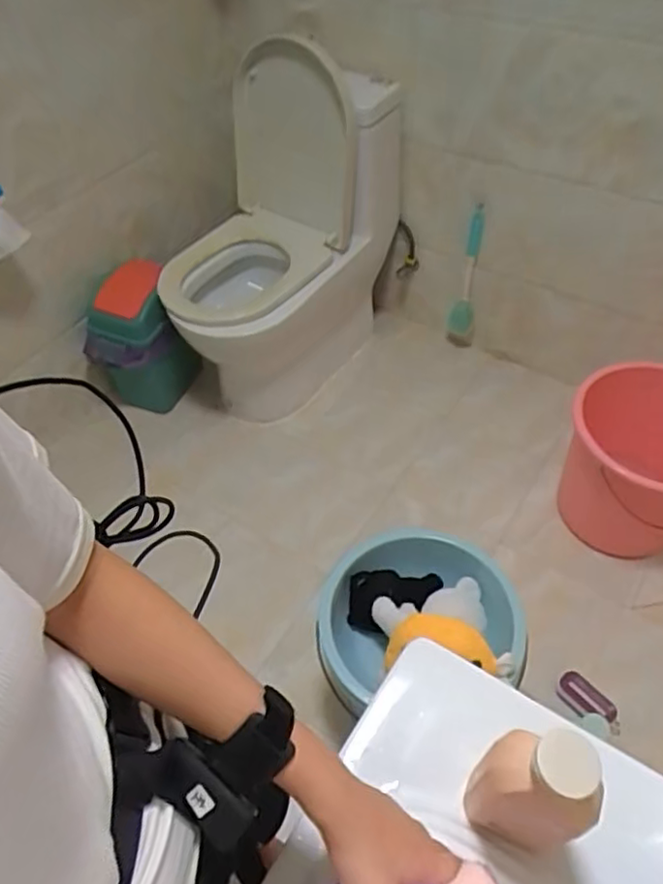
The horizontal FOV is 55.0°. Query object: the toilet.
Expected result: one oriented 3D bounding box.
[{"bbox_3d":[-0.177,-0.481,1.574,0.540,0.814,0.428,-24,53,-15],"label":"toilet"}]

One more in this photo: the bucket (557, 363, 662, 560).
[{"bbox_3d":[0.644,0.070,1.352,0.318,0.356,0.293,-2,50,3],"label":"bucket"}]

